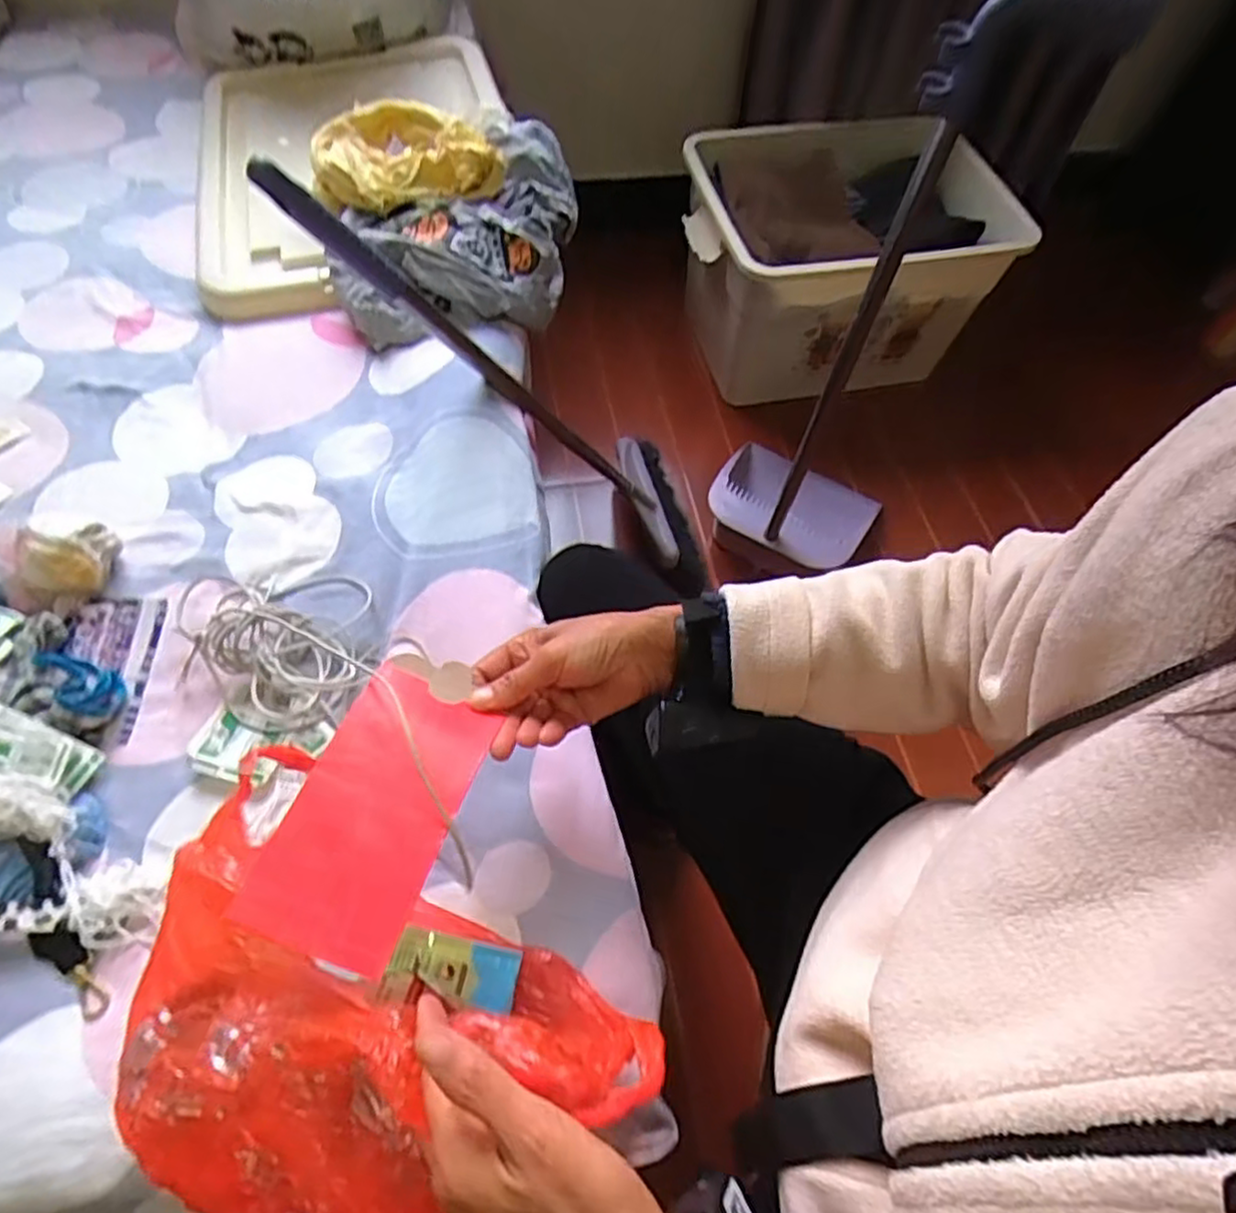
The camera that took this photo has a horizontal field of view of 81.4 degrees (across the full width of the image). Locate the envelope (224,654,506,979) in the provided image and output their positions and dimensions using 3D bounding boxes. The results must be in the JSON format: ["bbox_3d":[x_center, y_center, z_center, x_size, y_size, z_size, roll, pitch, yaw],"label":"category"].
[{"bbox_3d":[-0.127,0.103,0.399,0.083,0.013,0.169,18,54,8],"label":"envelope"}]

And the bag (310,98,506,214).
[{"bbox_3d":[-0.238,-0.495,0.801,0.202,0.067,0.150,-14,62,-11],"label":"bag"}]

